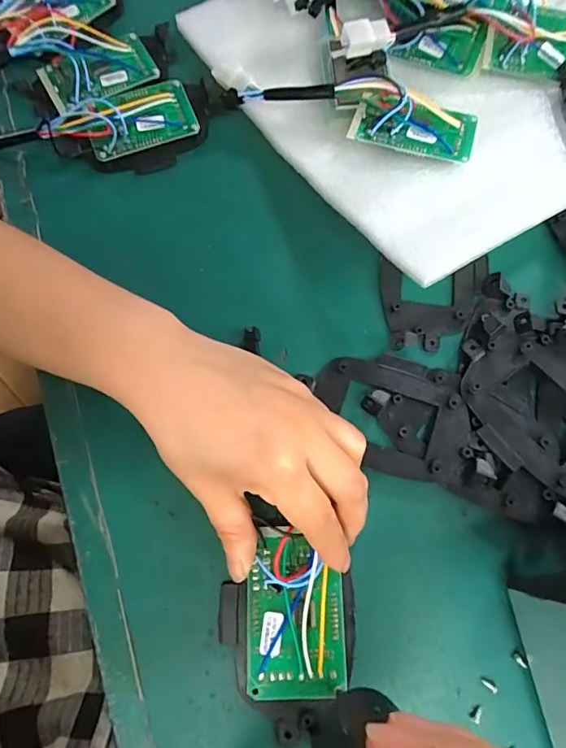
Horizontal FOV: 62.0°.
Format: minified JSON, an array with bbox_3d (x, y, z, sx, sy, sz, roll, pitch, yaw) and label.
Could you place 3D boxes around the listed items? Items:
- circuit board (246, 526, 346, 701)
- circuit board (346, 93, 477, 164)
[{"bbox_3d":[0.006,0.122,0.242,0.049,0.011,0.079,-2,73,0],"label":"circuit board"},{"bbox_3d":[0.088,-0.167,0.315,0.080,0.007,0.044,16,74,5],"label":"circuit board"}]

